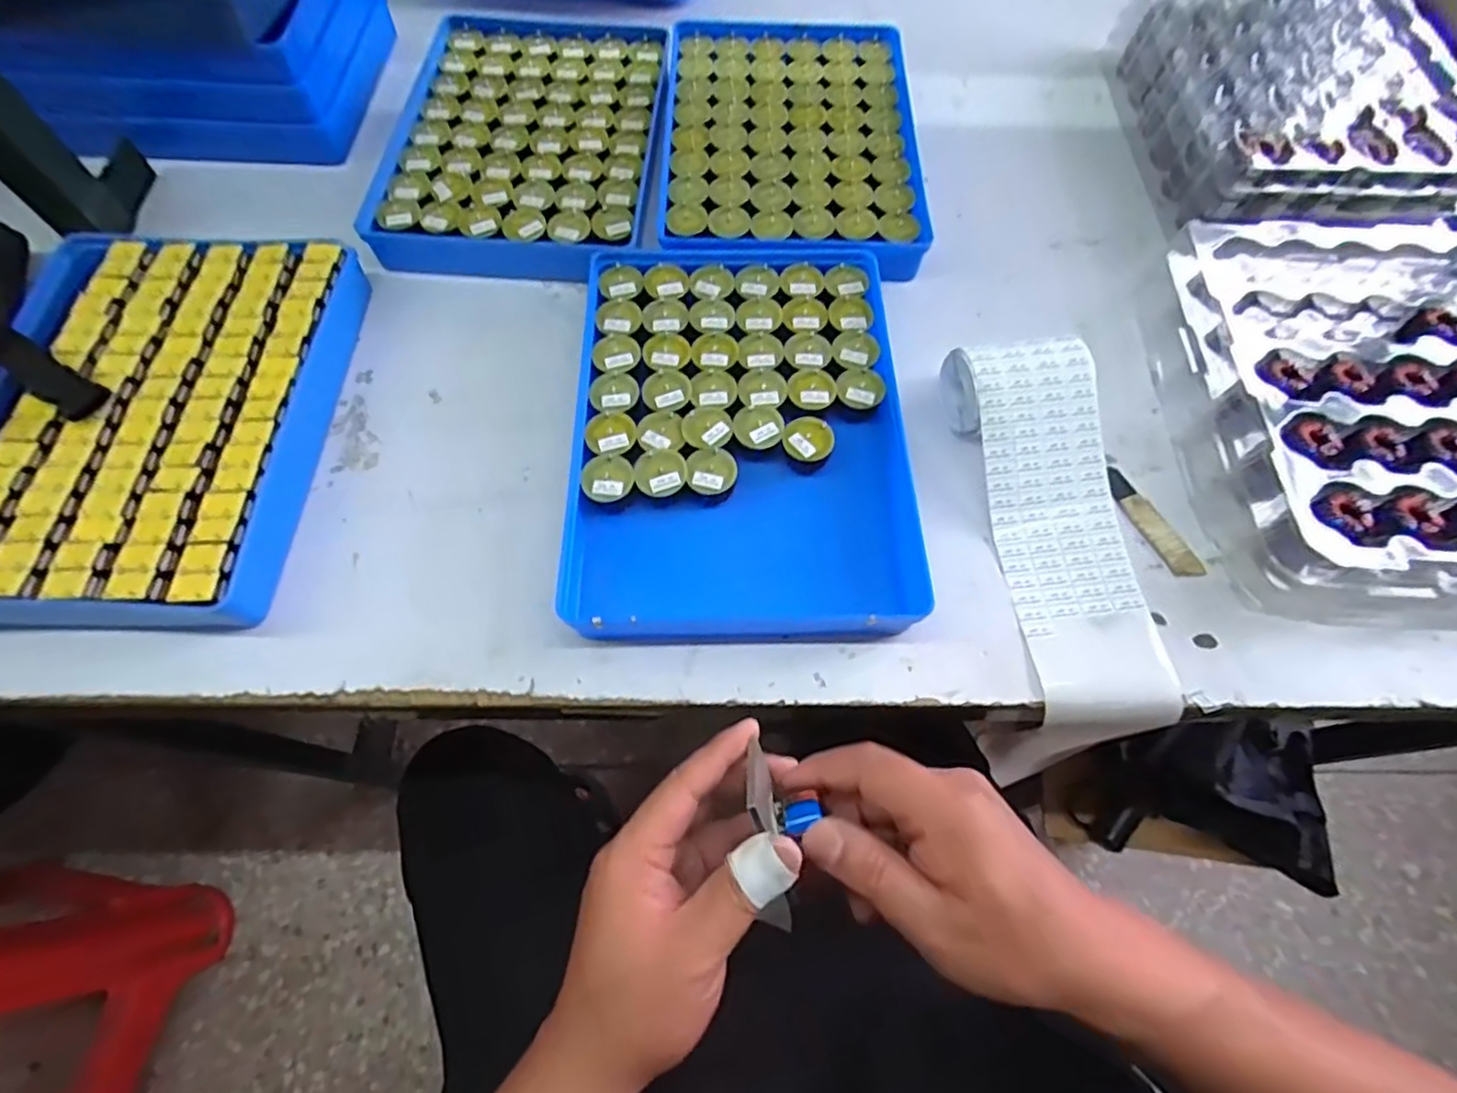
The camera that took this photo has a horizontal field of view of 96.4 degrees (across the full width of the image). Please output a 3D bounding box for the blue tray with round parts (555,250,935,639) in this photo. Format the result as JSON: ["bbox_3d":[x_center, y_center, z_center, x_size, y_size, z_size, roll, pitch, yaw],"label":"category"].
[{"bbox_3d":[0.006,-0.089,0.476,0.229,0.039,0.305,-1,64,-2],"label":"blue tray with round parts"}]

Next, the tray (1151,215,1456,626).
[{"bbox_3d":[0.472,-0.100,0.473,0.250,0.067,0.303,4,64,1],"label":"tray"}]

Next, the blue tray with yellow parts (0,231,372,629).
[{"bbox_3d":[-0.405,-0.094,0.462,0.228,0.051,0.306,3,64,1],"label":"blue tray with yellow parts"}]

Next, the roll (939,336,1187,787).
[{"bbox_3d":[0.224,-0.010,0.454,0.099,0.050,0.277,-6,77,-4],"label":"roll"}]

